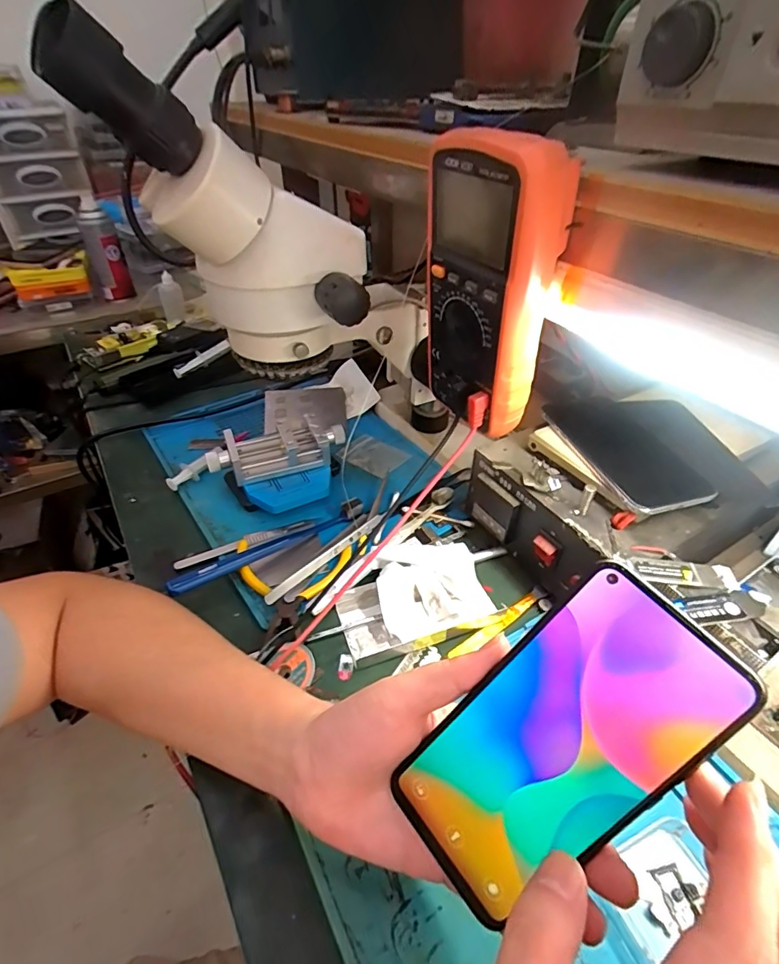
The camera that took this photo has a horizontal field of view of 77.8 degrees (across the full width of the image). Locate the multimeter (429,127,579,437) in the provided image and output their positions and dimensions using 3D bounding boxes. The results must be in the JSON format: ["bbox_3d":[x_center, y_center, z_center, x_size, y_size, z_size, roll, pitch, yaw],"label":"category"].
[{"bbox_3d":[0.064,-0.123,0.318,0.044,0.172,0.087,-19,44,-21],"label":"multimeter"}]

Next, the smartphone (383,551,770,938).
[{"bbox_3d":[0.070,0.113,0.208,0.075,0.156,0.004,45,14,26],"label":"smartphone"}]

